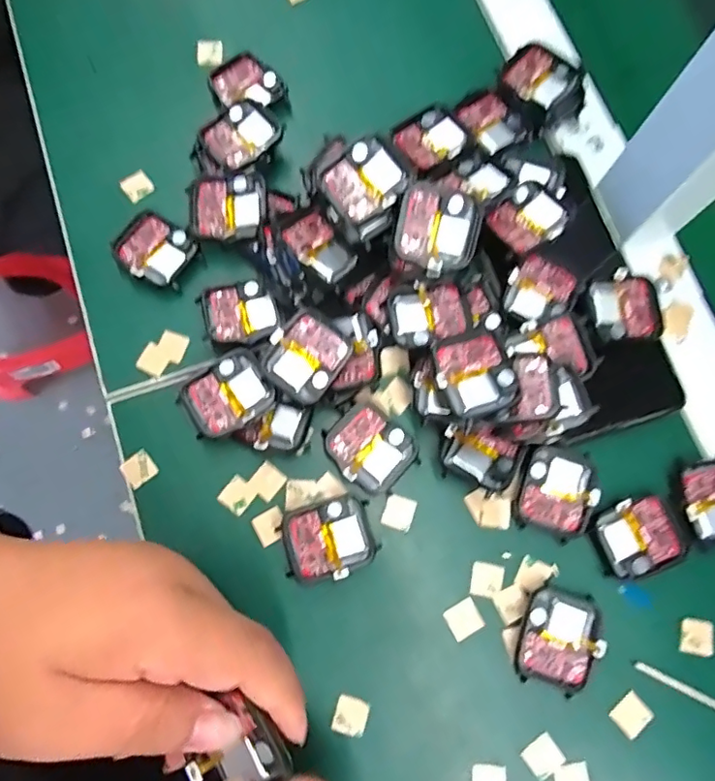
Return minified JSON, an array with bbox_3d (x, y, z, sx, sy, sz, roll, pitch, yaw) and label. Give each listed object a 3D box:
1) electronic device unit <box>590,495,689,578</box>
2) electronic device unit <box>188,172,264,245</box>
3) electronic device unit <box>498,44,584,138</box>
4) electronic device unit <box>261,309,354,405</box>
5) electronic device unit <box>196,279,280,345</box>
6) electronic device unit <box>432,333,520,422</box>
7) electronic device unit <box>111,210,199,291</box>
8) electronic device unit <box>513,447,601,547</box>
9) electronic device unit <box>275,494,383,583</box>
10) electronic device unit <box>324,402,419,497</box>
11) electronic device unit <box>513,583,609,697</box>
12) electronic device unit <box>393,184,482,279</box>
[{"bbox_3d":[0.143,0.075,0.278,0.042,0.008,0.037,-18,78,-6],"label":"electronic device unit"},{"bbox_3d":[-0.073,-0.103,0.305,0.042,0.008,0.038,-4,77,-3],"label":"electronic device unit"},{"bbox_3d":[0.110,-0.181,0.322,0.041,0.014,0.046,-35,80,-9],"label":"electronic device unit"},{"bbox_3d":[-0.026,-0.018,0.281,0.038,0.007,0.041,37,86,5],"label":"electronic device unit"},{"bbox_3d":[-0.065,-0.042,0.302,0.039,0.011,0.036,-19,78,-6],"label":"electronic device unit"},{"bbox_3d":[0.057,-0.007,0.267,0.035,0.013,0.040,-19,78,-6],"label":"electronic device unit"},{"bbox_3d":[-0.114,-0.079,0.310,0.042,0.012,0.036,34,78,6],"label":"electronic device unit"},{"bbox_3d":[0.104,0.052,0.283,0.037,0.009,0.045,21,77,3],"label":"electronic device unit"},{"bbox_3d":[-0.014,0.076,0.276,0.045,0.012,0.037,-18,78,-6],"label":"electronic device unit"},{"bbox_3d":[0.007,0.031,0.287,0.043,0.012,0.038,44,79,8],"label":"electronic device unit"},{"bbox_3d":[0.100,0.122,0.267,0.037,0.011,0.046,19,77,3],"label":"electronic device unit"},{"bbox_3d":[0.040,-0.080,0.275,0.042,0.008,0.040,9,106,-12],"label":"electronic device unit"}]

